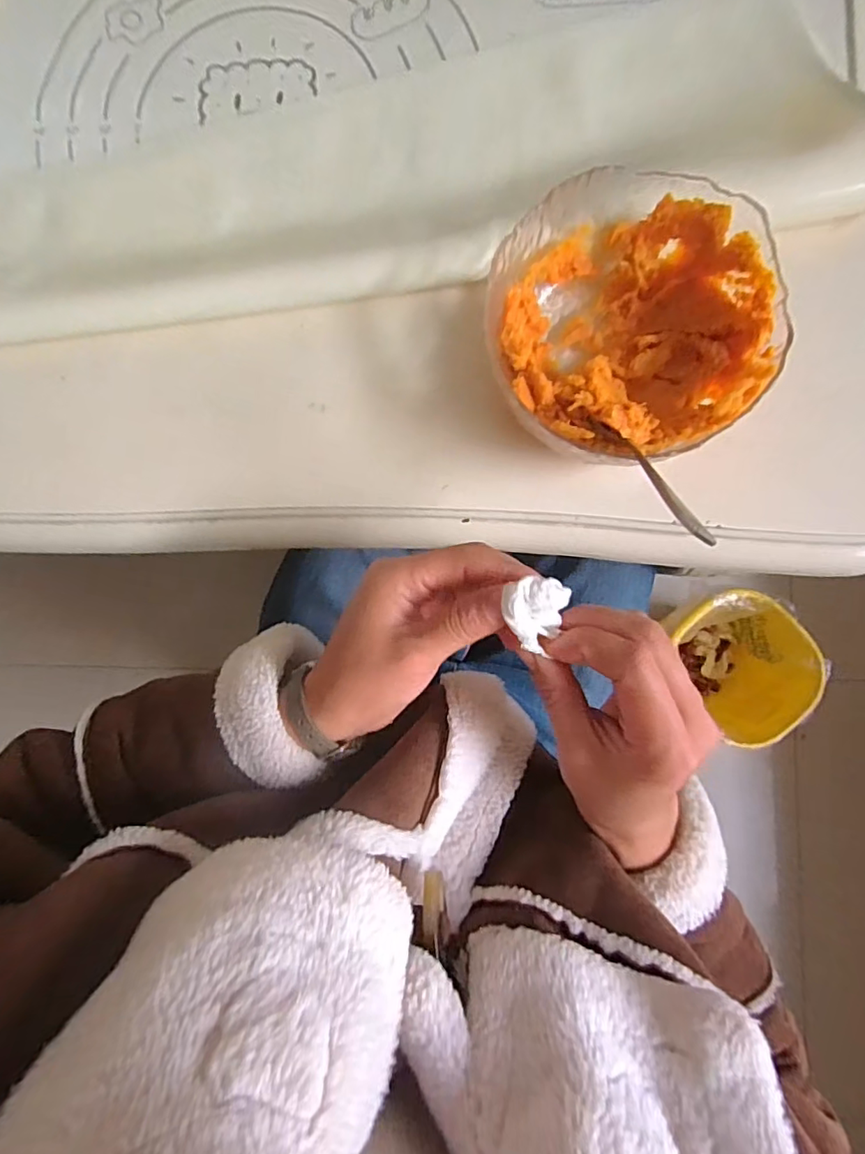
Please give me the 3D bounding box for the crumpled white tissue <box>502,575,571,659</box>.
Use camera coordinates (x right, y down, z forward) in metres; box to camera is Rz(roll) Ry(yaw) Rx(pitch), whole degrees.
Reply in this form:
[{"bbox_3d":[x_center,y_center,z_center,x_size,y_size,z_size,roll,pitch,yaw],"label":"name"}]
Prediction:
[{"bbox_3d":[0.045,0.015,0.240,0.027,0.017,0.031,22,90,3],"label":"crumpled white tissue"}]

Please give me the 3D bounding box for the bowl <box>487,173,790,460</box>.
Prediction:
[{"bbox_3d":[0.109,-0.145,0.315,0.145,0.066,0.157,0,88,3],"label":"bowl"}]

